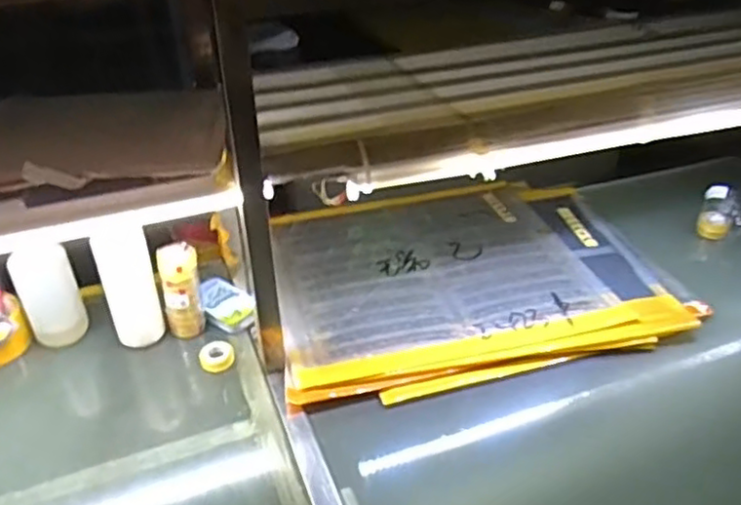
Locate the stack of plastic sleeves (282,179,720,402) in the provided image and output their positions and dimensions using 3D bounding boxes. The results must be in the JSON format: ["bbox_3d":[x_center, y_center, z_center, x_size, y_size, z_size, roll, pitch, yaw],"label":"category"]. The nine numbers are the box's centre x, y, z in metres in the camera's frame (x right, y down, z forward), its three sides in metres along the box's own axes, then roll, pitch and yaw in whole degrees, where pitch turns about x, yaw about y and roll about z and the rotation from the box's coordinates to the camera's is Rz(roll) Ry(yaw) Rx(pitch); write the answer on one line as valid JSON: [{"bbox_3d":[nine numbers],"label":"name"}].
[{"bbox_3d":[0.161,0.035,1.128,0.655,0.051,0.432,-7,36,-10],"label":"stack of plastic sleeves"}]

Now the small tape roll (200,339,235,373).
[{"bbox_3d":[-0.219,0.149,0.976,0.048,0.018,0.051,0,35,0],"label":"small tape roll"}]

